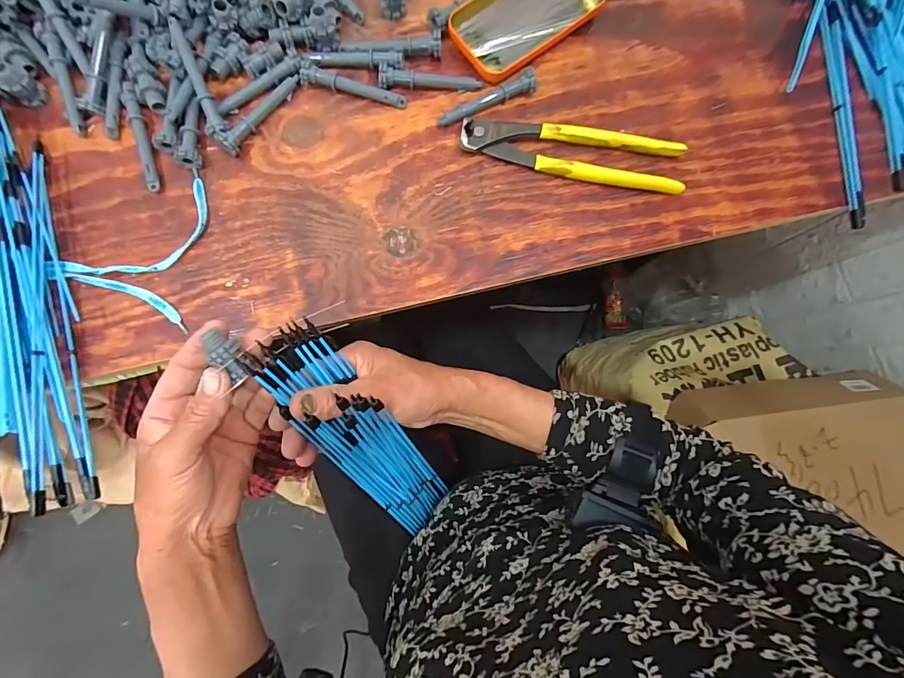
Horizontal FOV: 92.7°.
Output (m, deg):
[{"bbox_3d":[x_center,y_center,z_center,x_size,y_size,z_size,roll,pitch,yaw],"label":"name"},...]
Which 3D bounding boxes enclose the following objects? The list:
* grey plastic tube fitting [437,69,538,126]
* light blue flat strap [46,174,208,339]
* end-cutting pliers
[{"bbox_3d":[0.033,-0.216,0.393,0.094,0.017,0.017,-27,83,-6],"label":"grey plastic tube fitting"},{"bbox_3d":[-0.259,-0.087,0.370,0.119,0.009,0.123,22,81,2],"label":"light blue flat strap"},{"bbox_3d":[0.109,-0.167,0.388,0.199,0.018,0.044,9,81,-1],"label":"end-cutting pliers"}]

